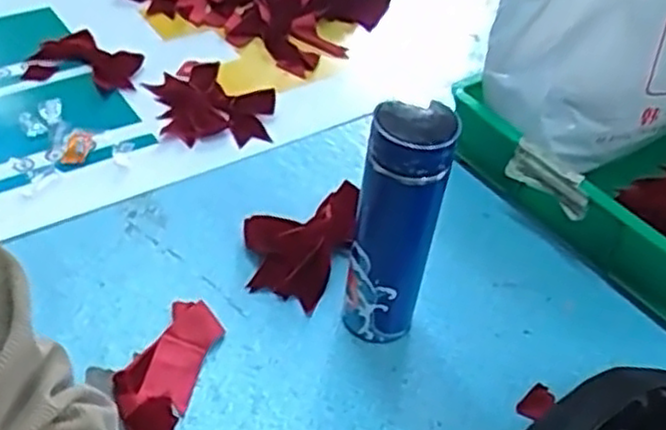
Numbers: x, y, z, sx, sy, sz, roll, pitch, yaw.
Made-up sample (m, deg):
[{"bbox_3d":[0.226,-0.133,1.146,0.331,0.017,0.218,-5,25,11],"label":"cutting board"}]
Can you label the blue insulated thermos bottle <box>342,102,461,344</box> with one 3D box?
[{"bbox_3d":[0.050,0.011,0.611,0.064,0.228,0.065,13,44,7],"label":"blue insulated thermos bottle"}]

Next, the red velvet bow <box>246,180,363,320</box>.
[{"bbox_3d":[-0.034,0.020,0.729,0.100,0.039,0.140,22,46,15],"label":"red velvet bow"}]

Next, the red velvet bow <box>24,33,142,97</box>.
[{"bbox_3d":[-0.305,-0.191,0.926,0.133,0.017,0.097,11,44,4],"label":"red velvet bow"}]

